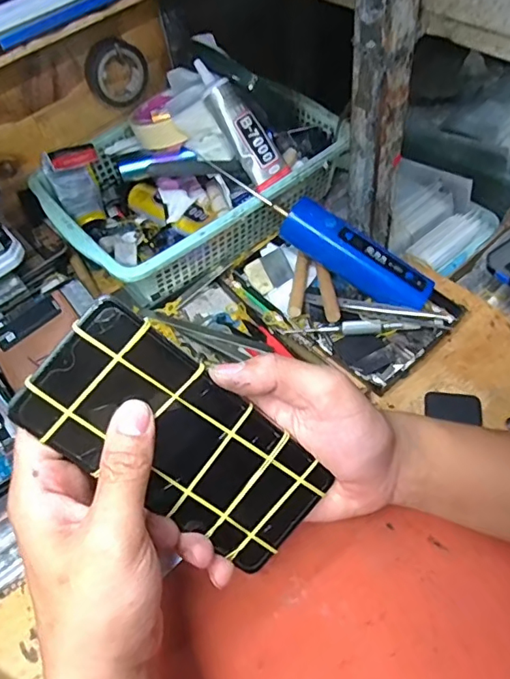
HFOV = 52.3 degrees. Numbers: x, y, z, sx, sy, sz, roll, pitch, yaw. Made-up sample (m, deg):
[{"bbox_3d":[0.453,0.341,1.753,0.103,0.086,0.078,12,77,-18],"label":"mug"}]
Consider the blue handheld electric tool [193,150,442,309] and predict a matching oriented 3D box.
[{"bbox_3d":[0.046,-0.092,0.438,0.220,0.033,0.028,34,64,6],"label":"blue handheld electric tool"}]

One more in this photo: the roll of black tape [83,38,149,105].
[{"bbox_3d":[-0.132,-0.256,0.495,0.056,0.057,0.023,-40,60,-20],"label":"roll of black tape"}]

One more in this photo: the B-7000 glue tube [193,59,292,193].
[{"bbox_3d":[-0.015,-0.199,0.479,0.034,0.021,0.123,-40,102,-21],"label":"B-7000 glue tube"}]

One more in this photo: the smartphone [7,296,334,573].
[{"bbox_3d":[-0.036,0.056,0.268,0.161,0.005,0.075,42,89,-18],"label":"smartphone"}]

